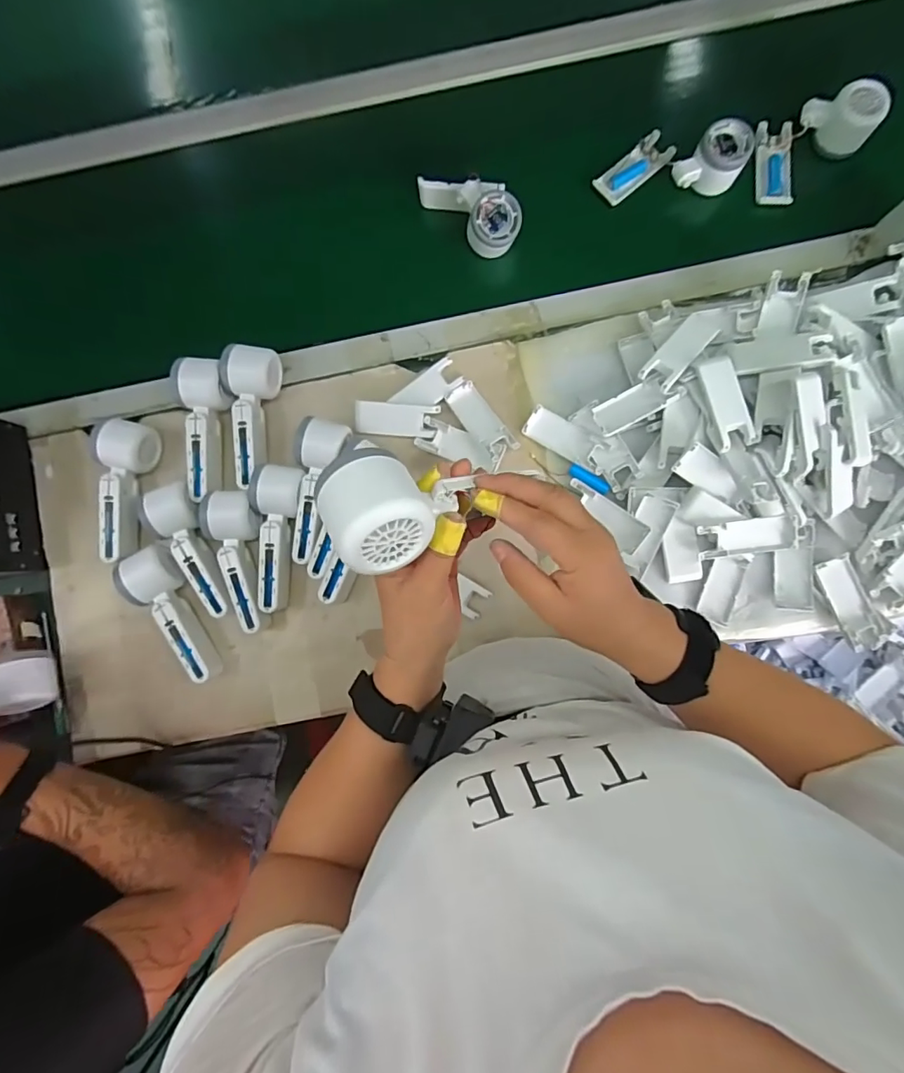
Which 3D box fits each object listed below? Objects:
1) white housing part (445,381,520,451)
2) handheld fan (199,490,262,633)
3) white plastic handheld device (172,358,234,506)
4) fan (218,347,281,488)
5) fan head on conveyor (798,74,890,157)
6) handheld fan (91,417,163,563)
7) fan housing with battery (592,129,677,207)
[{"bbox_3d":[0.035,-0.140,0.623,0.038,0.013,0.103,-36,85,-1],"label":"white housing part"},{"bbox_3d":[-0.254,0.028,0.601,0.060,0.047,0.159,-3,85,2],"label":"handheld fan"},{"bbox_3d":[-0.295,-0.127,0.611,0.058,0.047,0.164,3,101,2],"label":"white plastic handheld device"},{"bbox_3d":[-0.243,-0.140,0.609,0.055,0.056,0.159,7,85,3],"label":"fan"},{"bbox_3d":[0.458,-0.496,0.598,0.081,0.055,0.050,35,87,5],"label":"fan head on conveyor"},{"bbox_3d":[-0.387,-0.055,0.615,0.056,0.053,0.167,-2,85,2],"label":"handheld fan"},{"bbox_3d":[0.225,-0.454,0.636,0.100,0.013,0.043,-36,85,-1],"label":"fan housing with battery"}]

